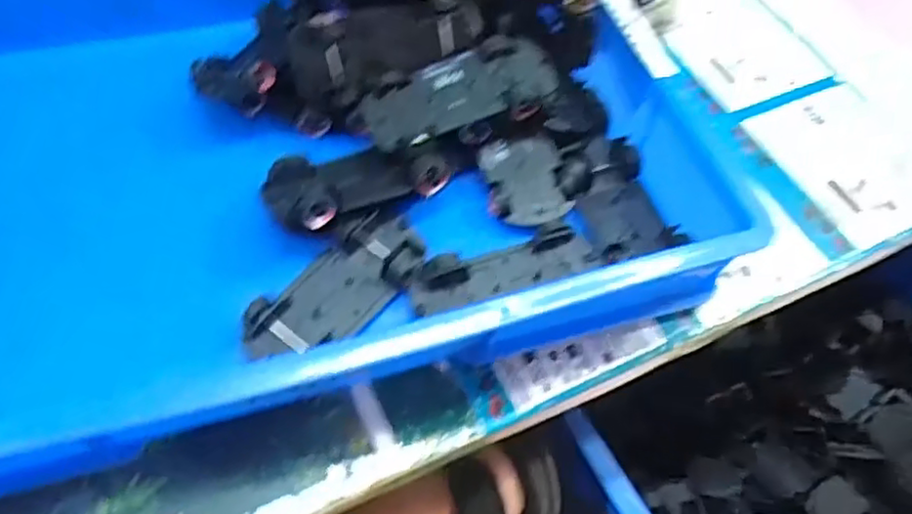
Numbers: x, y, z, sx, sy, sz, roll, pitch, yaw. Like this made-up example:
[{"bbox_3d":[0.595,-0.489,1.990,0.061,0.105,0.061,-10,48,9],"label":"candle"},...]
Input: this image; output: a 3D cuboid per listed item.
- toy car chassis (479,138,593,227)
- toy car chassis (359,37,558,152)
[{"bbox_3d":[0.057,-0.055,0.471,0.071,0.017,0.069,-8,56,-7],"label":"toy car chassis"},{"bbox_3d":[0.004,-0.112,0.458,0.132,0.023,0.052,-21,59,-15],"label":"toy car chassis"}]

